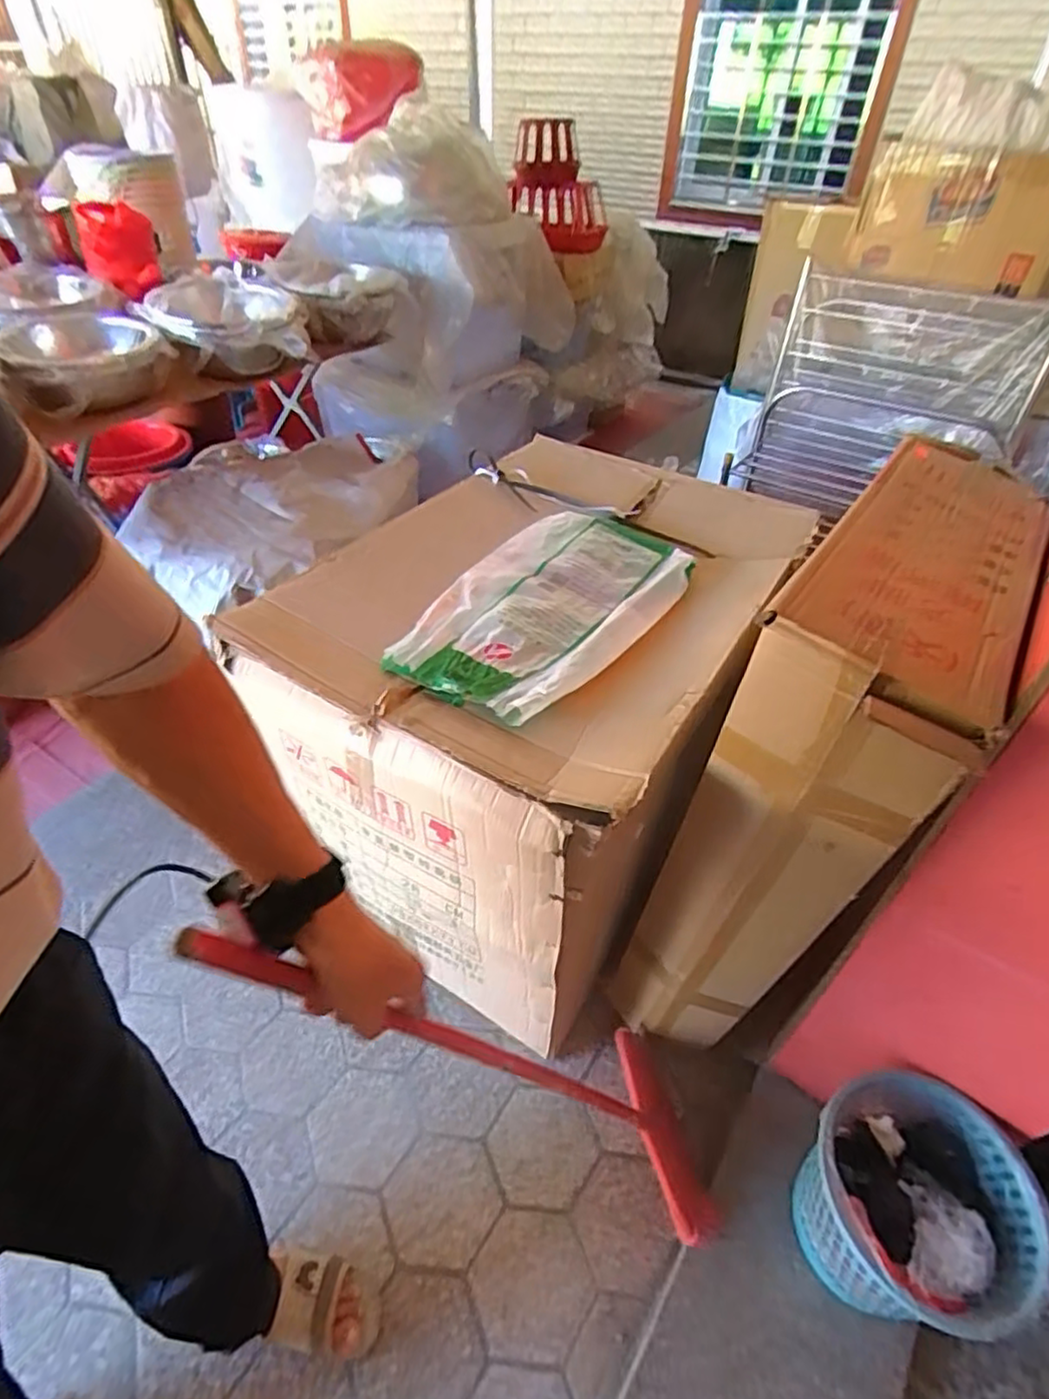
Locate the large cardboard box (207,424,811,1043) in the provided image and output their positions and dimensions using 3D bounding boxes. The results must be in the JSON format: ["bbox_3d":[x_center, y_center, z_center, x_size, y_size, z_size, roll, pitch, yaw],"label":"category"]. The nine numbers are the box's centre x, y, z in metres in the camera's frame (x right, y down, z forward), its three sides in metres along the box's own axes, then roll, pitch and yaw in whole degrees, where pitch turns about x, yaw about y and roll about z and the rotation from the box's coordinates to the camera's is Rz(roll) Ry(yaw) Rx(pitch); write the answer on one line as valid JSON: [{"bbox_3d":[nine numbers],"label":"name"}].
[{"bbox_3d":[0.045,0.020,1.342,0.674,0.666,0.932,23,45,23],"label":"large cardboard box"}]

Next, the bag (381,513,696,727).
[{"bbox_3d":[0.045,-0.164,1.090,0.311,0.057,0.569,24,45,27],"label":"bag"}]

